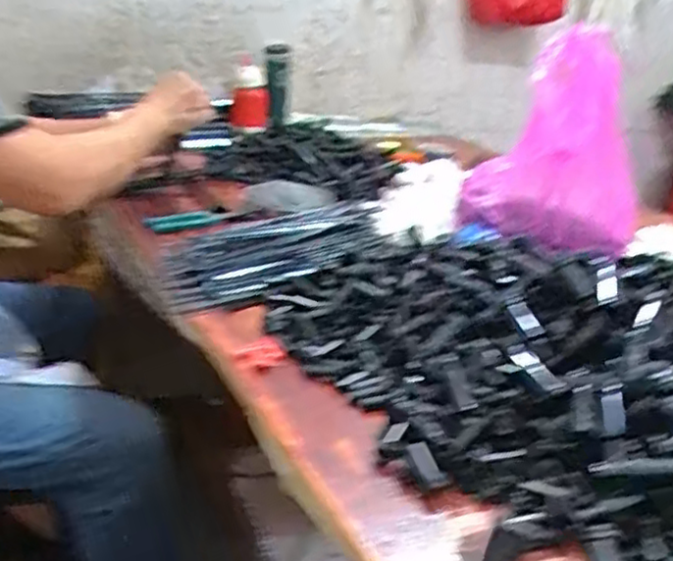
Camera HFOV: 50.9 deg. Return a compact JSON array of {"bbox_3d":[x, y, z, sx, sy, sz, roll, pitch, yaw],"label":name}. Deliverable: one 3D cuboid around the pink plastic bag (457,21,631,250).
[{"bbox_3d":[0.290,-0.180,0.908,0.213,0.252,0.167,13,26,16],"label":"pink plastic bag"}]

